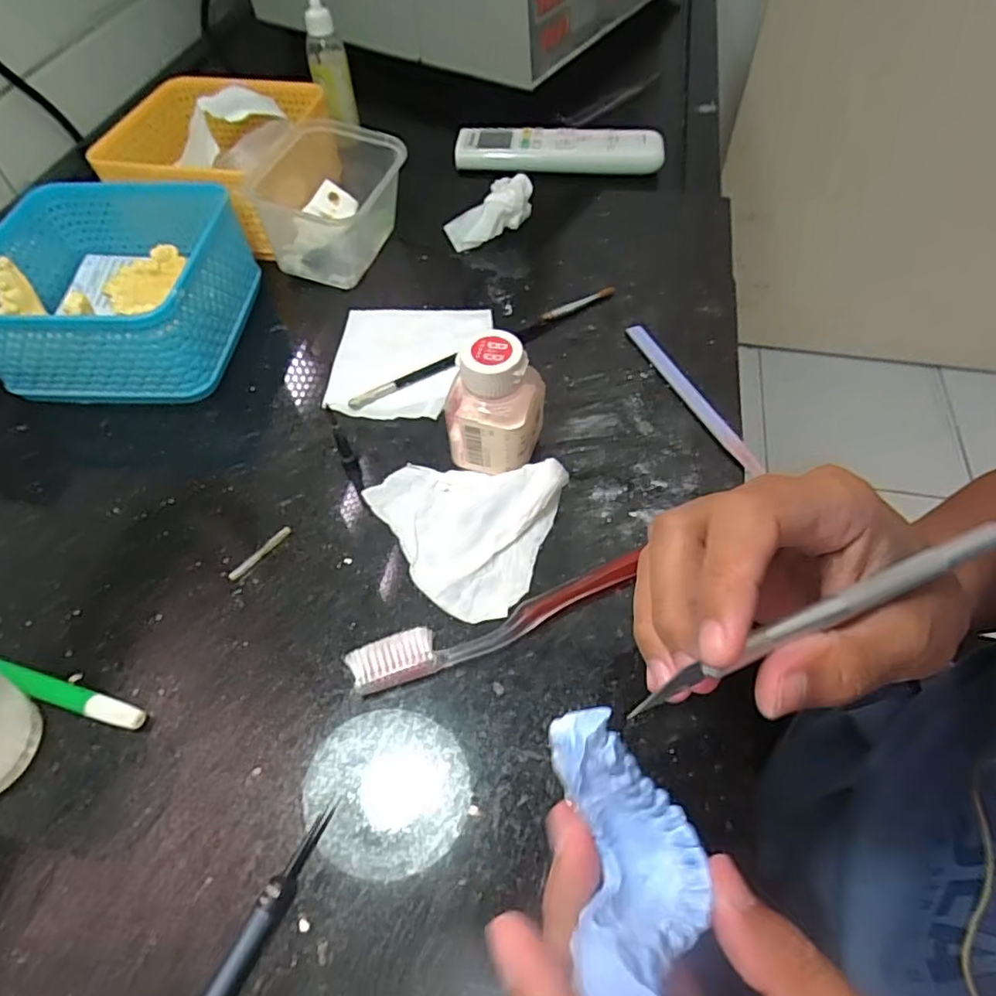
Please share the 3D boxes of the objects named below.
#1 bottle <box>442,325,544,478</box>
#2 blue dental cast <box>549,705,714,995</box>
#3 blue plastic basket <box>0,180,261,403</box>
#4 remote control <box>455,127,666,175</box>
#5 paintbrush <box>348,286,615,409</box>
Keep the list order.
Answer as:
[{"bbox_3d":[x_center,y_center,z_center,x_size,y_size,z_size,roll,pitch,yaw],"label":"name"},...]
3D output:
[{"bbox_3d":[-0.002,-0.044,0.297,0.044,0.071,0.037,8,57,8],"label":"bottle"},{"bbox_3d":[0.037,0.090,0.157,0.039,0.044,0.063,-5,56,-1],"label":"blue dental cast"},{"bbox_3d":[-0.232,-0.127,0.371,0.136,0.065,0.133,-2,56,1],"label":"blue plastic basket"},{"bbox_3d":[0.054,-0.307,0.530,0.178,0.027,0.037,4,56,5],"label":"remote control"},{"bbox_3d":[-0.004,-0.096,0.371,0.188,0.009,0.010,-28,59,-16],"label":"paintbrush"}]

